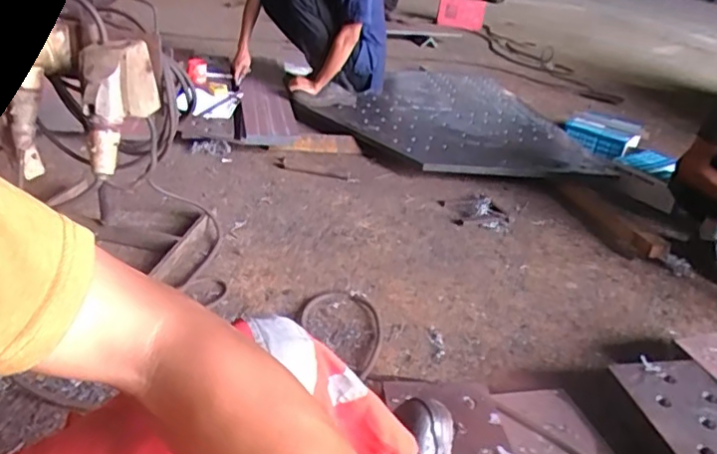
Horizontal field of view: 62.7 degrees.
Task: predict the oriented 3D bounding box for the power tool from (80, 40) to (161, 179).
[{"bbox_3d":[-0.485,-0.247,1.213,0.144,0.229,0.166,-3,31,-19],"label":"power tool"}]

